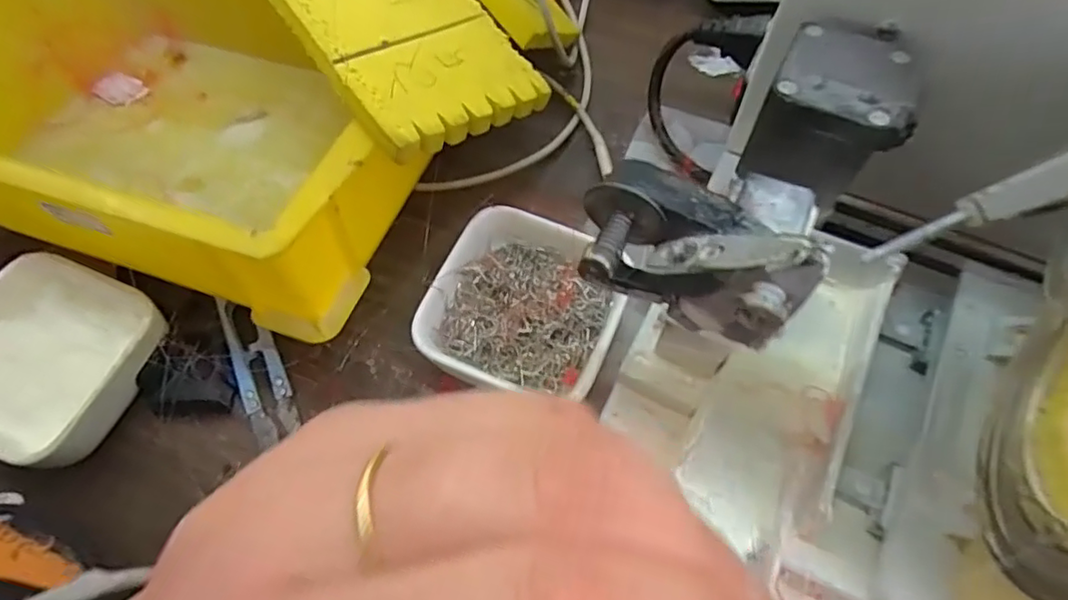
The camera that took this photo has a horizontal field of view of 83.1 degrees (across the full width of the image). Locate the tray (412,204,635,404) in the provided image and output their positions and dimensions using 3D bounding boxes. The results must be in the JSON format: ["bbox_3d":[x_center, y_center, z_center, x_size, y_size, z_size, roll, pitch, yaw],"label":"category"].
[{"bbox_3d":[-0.003,0.002,0.273,0.081,0.023,0.079,22,67,11],"label":"tray"}]

